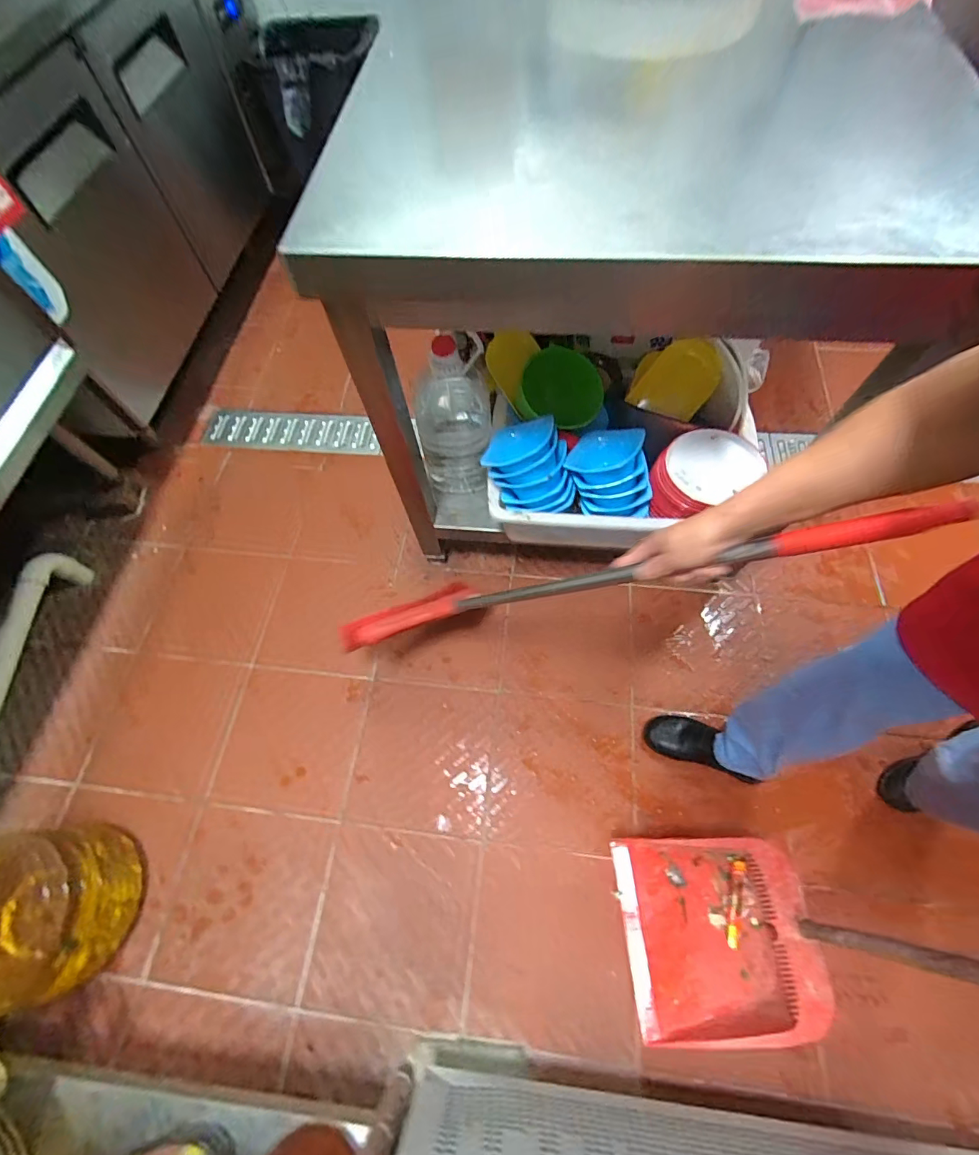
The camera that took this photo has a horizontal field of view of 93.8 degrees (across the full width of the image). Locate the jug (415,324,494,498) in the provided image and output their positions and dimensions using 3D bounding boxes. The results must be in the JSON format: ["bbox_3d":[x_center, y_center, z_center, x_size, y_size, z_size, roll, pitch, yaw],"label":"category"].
[{"bbox_3d":[-0.066,-0.312,0.922,0.131,0.341,0.130,-3,64,3],"label":"jug"}]

